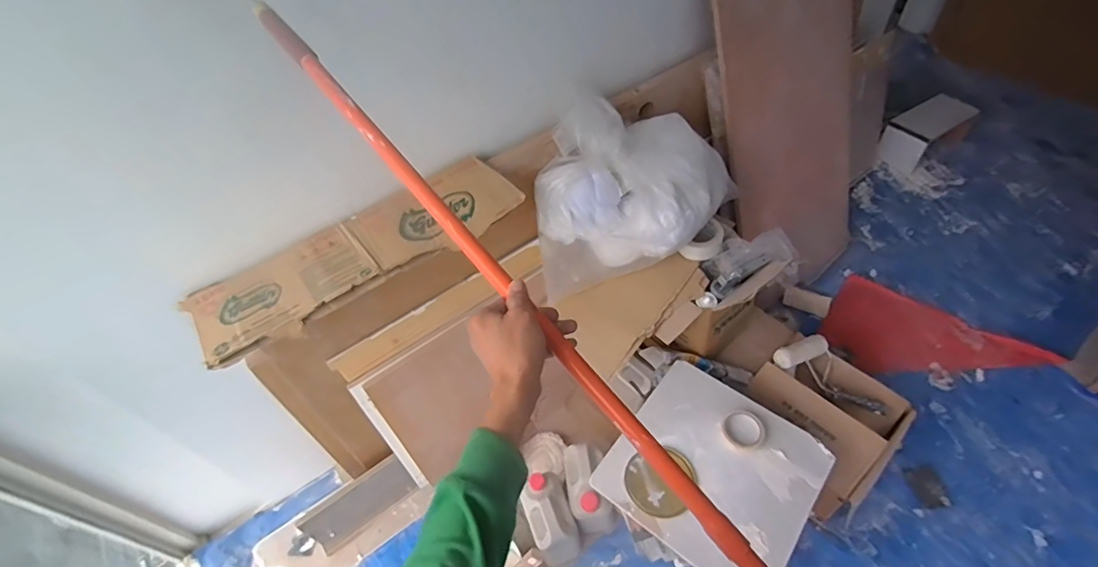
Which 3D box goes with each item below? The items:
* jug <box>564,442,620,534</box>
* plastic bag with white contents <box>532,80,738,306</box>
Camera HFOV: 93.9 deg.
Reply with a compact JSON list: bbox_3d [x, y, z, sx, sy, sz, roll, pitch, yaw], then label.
[{"bbox_3d":[0.098,0.546,1.353,0.106,0.204,0.184,-15,51,-7],"label":"jug"},{"bbox_3d":[0.201,-0.214,1.263,0.434,0.382,0.321,7,52,11],"label":"plastic bag with white contents"}]

